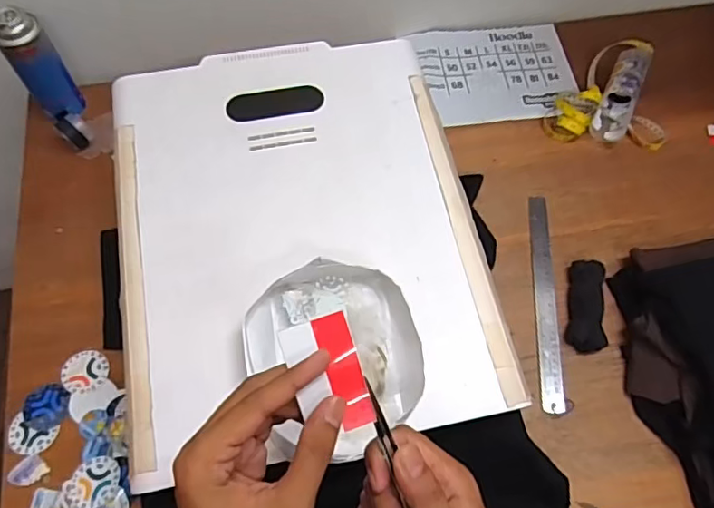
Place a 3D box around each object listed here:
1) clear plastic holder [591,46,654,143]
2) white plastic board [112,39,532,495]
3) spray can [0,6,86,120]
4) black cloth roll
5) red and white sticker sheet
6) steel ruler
[{"bbox_3d":[0.442,-0.272,0.903,0.055,0.053,0.199,25,67,10],"label":"clear plastic holder"},{"bbox_3d":[-0.070,-0.042,0.627,0.396,0.020,0.498,-10,66,-6],"label":"white plastic board"},{"bbox_3d":[-0.475,-0.278,0.815,0.064,0.161,0.065,1,65,-1],"label":"spray can"},{"bbox_3d":[0.318,0.070,0.754,0.045,0.029,0.127,8,66,2],"label":"black cloth roll"},{"bbox_3d":[-0.017,0.072,0.322,0.040,0.006,0.069,-17,93,-11],"label":"red and white sticker sheet"},{"bbox_3d":[0.268,0.059,0.771,0.031,0.008,0.322,5,65,1],"label":"steel ruler"}]

